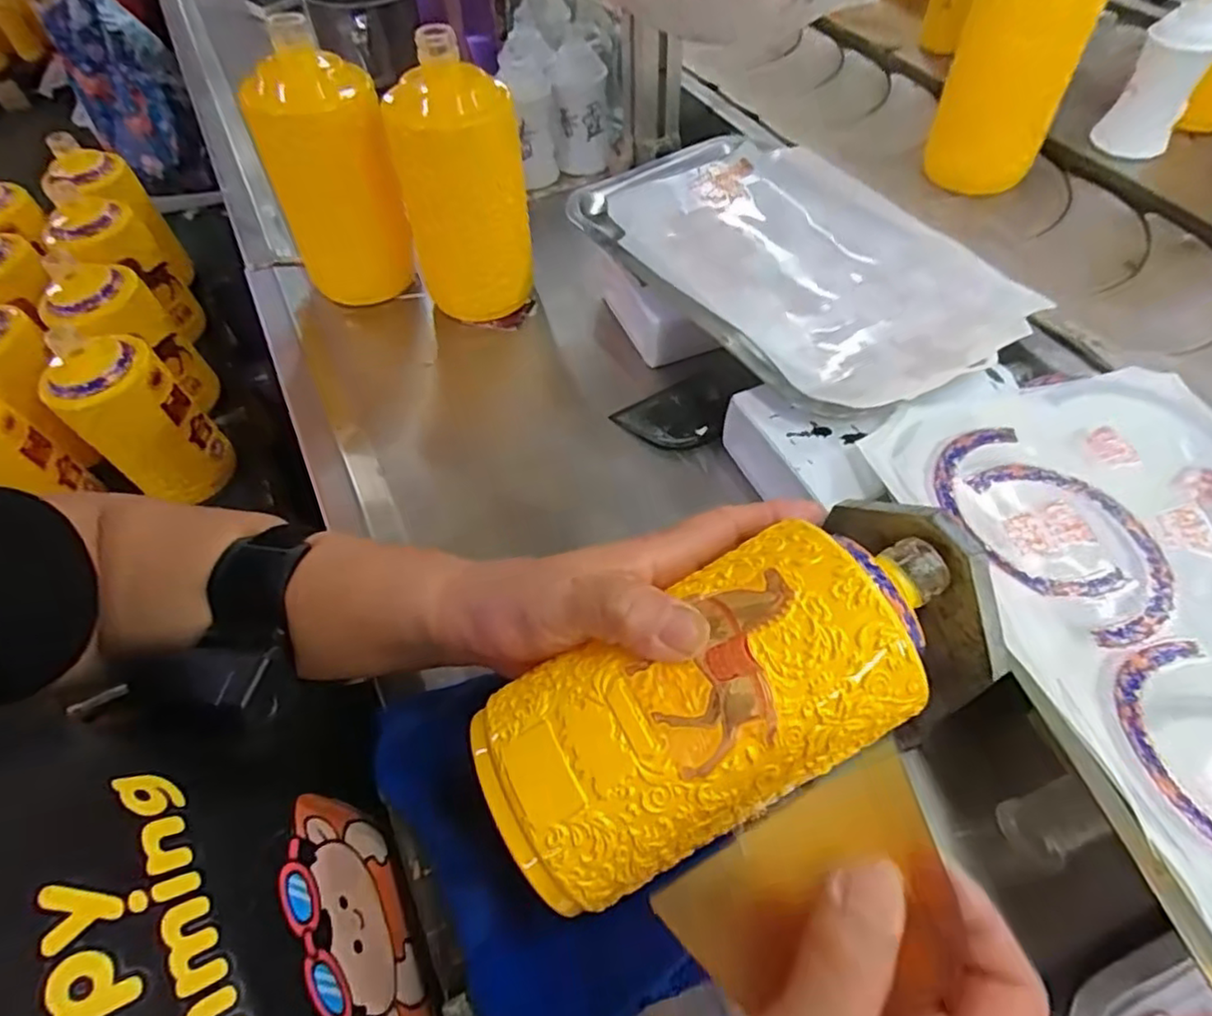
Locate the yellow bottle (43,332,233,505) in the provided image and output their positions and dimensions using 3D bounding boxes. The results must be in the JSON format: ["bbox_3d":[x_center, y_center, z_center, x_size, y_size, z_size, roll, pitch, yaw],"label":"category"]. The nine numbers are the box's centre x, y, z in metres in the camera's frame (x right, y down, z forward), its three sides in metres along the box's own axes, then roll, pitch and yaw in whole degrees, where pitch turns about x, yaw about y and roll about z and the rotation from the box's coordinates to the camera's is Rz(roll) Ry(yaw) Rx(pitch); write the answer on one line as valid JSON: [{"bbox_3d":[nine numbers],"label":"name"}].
[{"bbox_3d":[-0.413,-0.078,0.583,0.067,0.162,0.087,35,65,24],"label":"yellow bottle"}]

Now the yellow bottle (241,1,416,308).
[{"bbox_3d":[-0.196,-0.229,0.501,0.098,0.207,0.083,-27,59,-11],"label":"yellow bottle"}]

